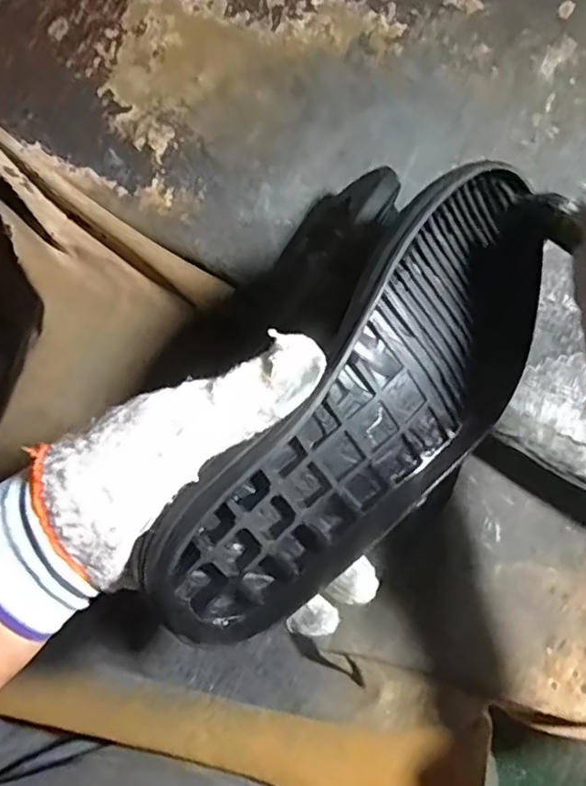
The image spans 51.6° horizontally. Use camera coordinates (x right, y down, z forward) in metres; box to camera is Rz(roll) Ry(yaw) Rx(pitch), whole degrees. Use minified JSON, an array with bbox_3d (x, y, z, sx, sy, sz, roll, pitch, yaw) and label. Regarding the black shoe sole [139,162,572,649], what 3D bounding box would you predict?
[{"bbox_3d":[0.044,-0.002,0.283,0.275,0.057,0.096,-46,111,-8],"label":"black shoe sole"}]

